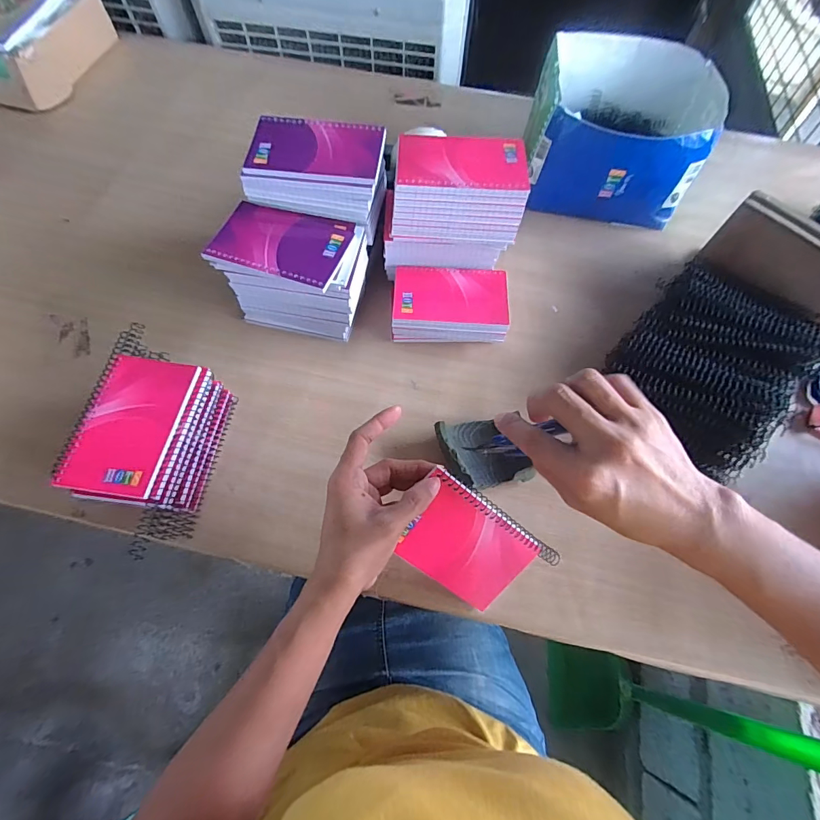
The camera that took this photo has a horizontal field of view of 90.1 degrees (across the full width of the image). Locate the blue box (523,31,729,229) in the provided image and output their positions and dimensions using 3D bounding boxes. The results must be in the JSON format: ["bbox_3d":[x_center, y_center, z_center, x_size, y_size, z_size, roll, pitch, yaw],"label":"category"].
[{"bbox_3d":[0.283,-0.377,0.573,0.219,0.147,0.208,11,63,3],"label":"blue box"}]

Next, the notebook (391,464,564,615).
[{"bbox_3d":[0.055,0.121,0.358,0.143,0.009,0.084,40,98,-19],"label":"notebook"}]

